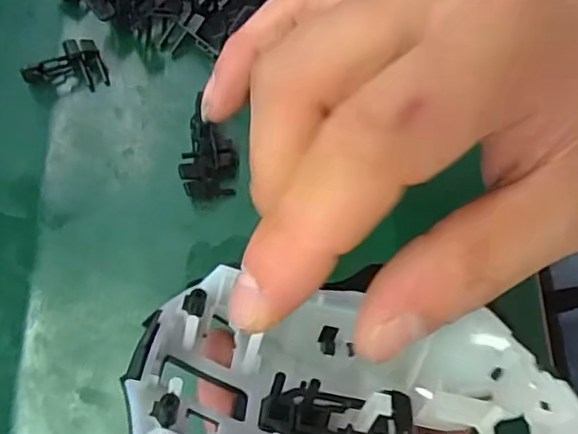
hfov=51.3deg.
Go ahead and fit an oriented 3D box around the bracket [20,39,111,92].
[{"bbox_3d":[-0.124,-0.080,0.329,0.044,0.017,0.022,-17,70,-3],"label":"bracket"}]

